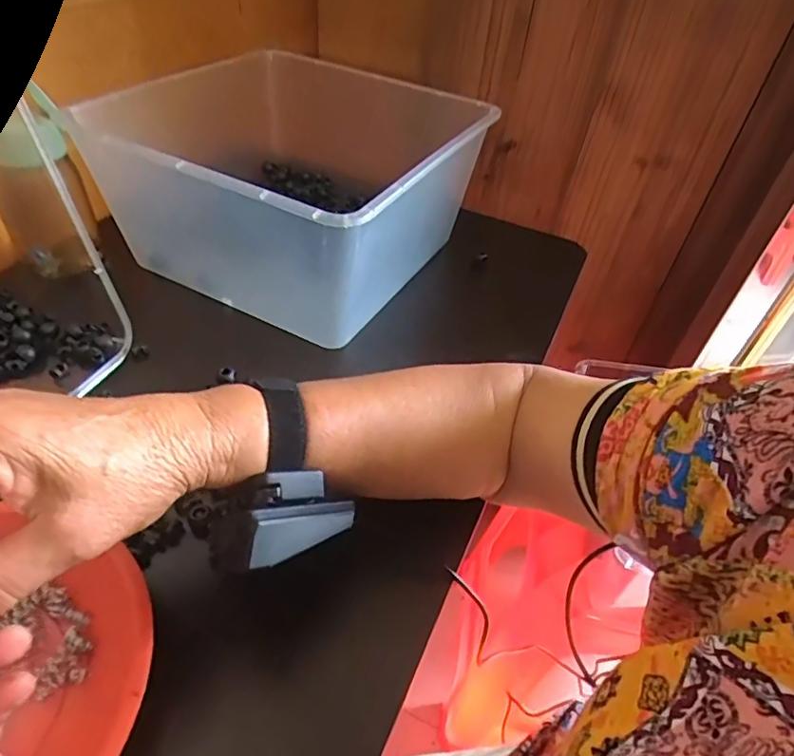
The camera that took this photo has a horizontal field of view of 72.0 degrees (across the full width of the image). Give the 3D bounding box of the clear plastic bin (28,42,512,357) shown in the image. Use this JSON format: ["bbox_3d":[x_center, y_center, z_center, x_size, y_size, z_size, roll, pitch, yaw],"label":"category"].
[{"bbox_3d":[-0.078,-0.212,0.564,0.280,0.140,0.382,19,45,13],"label":"clear plastic bin"}]

